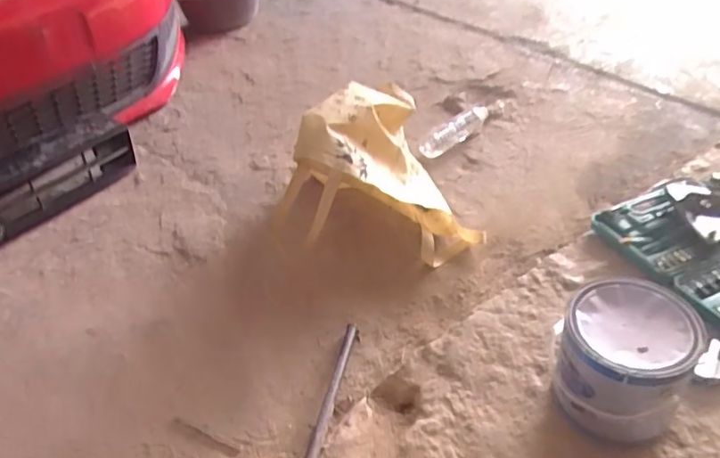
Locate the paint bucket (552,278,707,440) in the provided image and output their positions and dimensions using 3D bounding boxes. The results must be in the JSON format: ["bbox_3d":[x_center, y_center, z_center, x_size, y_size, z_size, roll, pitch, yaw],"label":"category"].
[{"bbox_3d":[0.342,0.176,0.710,0.146,0.165,0.154,-2,40,2],"label":"paint bucket"}]

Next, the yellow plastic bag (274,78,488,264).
[{"bbox_3d":[0.019,-0.104,1.054,0.367,0.261,0.324,-22,44,-20],"label":"yellow plastic bag"}]

